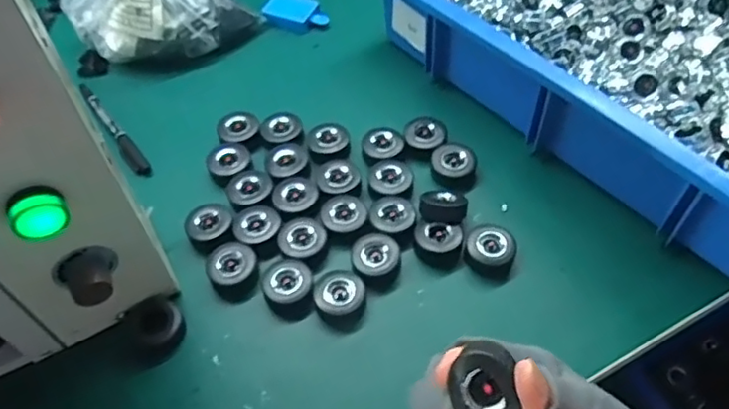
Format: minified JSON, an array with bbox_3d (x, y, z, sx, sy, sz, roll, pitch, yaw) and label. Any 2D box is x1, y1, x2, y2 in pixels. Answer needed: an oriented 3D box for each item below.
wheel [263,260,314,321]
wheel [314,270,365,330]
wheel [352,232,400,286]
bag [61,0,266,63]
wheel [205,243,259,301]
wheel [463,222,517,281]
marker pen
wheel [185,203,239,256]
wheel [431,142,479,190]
[{"bbox_3d":[-0.057,0.064,0.445,0.036,0.023,0.039,-1,55,1],"label":"wheel"},{"bbox_3d":[-0.018,0.070,0.440,0.037,0.028,0.033,-6,55,-2],"label":"wheel"},{"bbox_3d":[0.009,0.041,0.455,0.035,0.019,0.035,-1,55,1],"label":"wheel"},{"bbox_3d":[-0.196,-0.210,0.596,0.155,0.088,0.108,-26,59,-16],"label":"bag"},{"bbox_3d":[-0.100,0.050,0.457,0.036,0.023,0.038,-22,58,-13],"label":"wheel"},{"bbox_3d":[0.099,0.035,0.463,0.040,0.022,0.039,-1,55,1],"label":"wheel"},{"bbox_3d":[-0.236,-0.075,0.554,0.015,0.014,0.145,-33,61,-20],"label":"marker pen"},{"bbox_3d":[-0.123,0.017,0.476,0.036,0.017,0.040,-14,56,-8],"label":"wheel"},{"bbox_3d":[0.077,-0.033,0.510,0.039,0.022,0.035,7,56,7],"label":"wheel"}]

